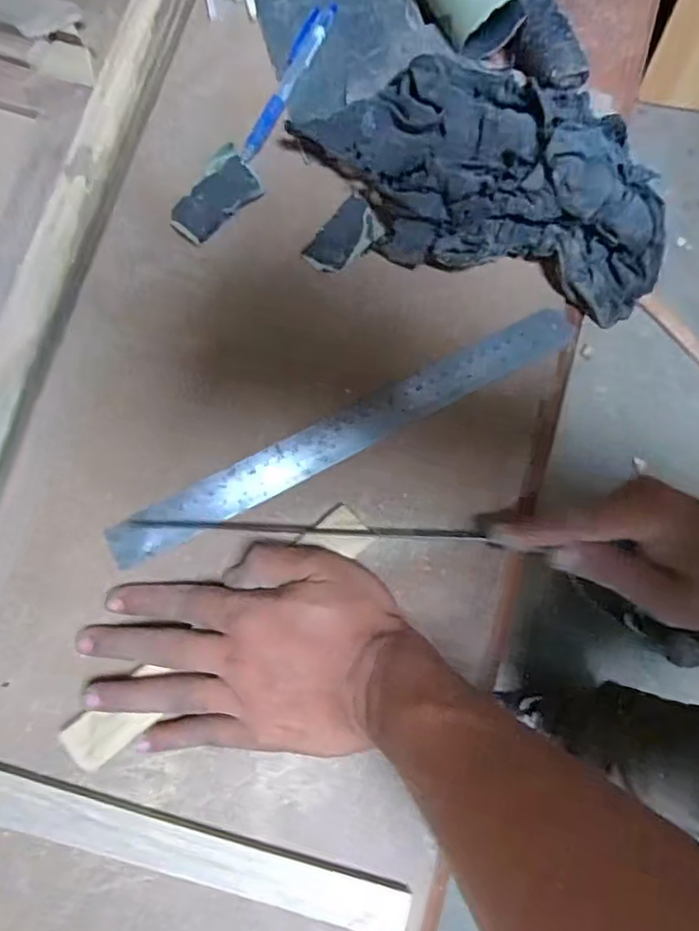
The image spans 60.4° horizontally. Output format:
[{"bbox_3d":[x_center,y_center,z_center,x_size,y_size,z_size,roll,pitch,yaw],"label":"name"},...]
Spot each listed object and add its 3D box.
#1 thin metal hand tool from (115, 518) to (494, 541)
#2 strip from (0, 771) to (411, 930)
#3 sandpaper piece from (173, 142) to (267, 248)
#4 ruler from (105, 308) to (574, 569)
[{"bbox_3d":[-0.026,0.040,0.368,0.218,0.013,0.005,2,88,-1],"label":"thin metal hand tool"},{"bbox_3d":[-0.096,0.212,0.330,0.260,0.015,0.026,16,80,2],"label":"strip"},{"bbox_3d":[-0.089,-0.178,0.398,0.035,0.010,0.064,41,82,7],"label":"sandpaper piece"},{"bbox_3d":[0.000,-0.024,0.384,0.321,0.006,0.031,-27,79,-6],"label":"ruler"}]

